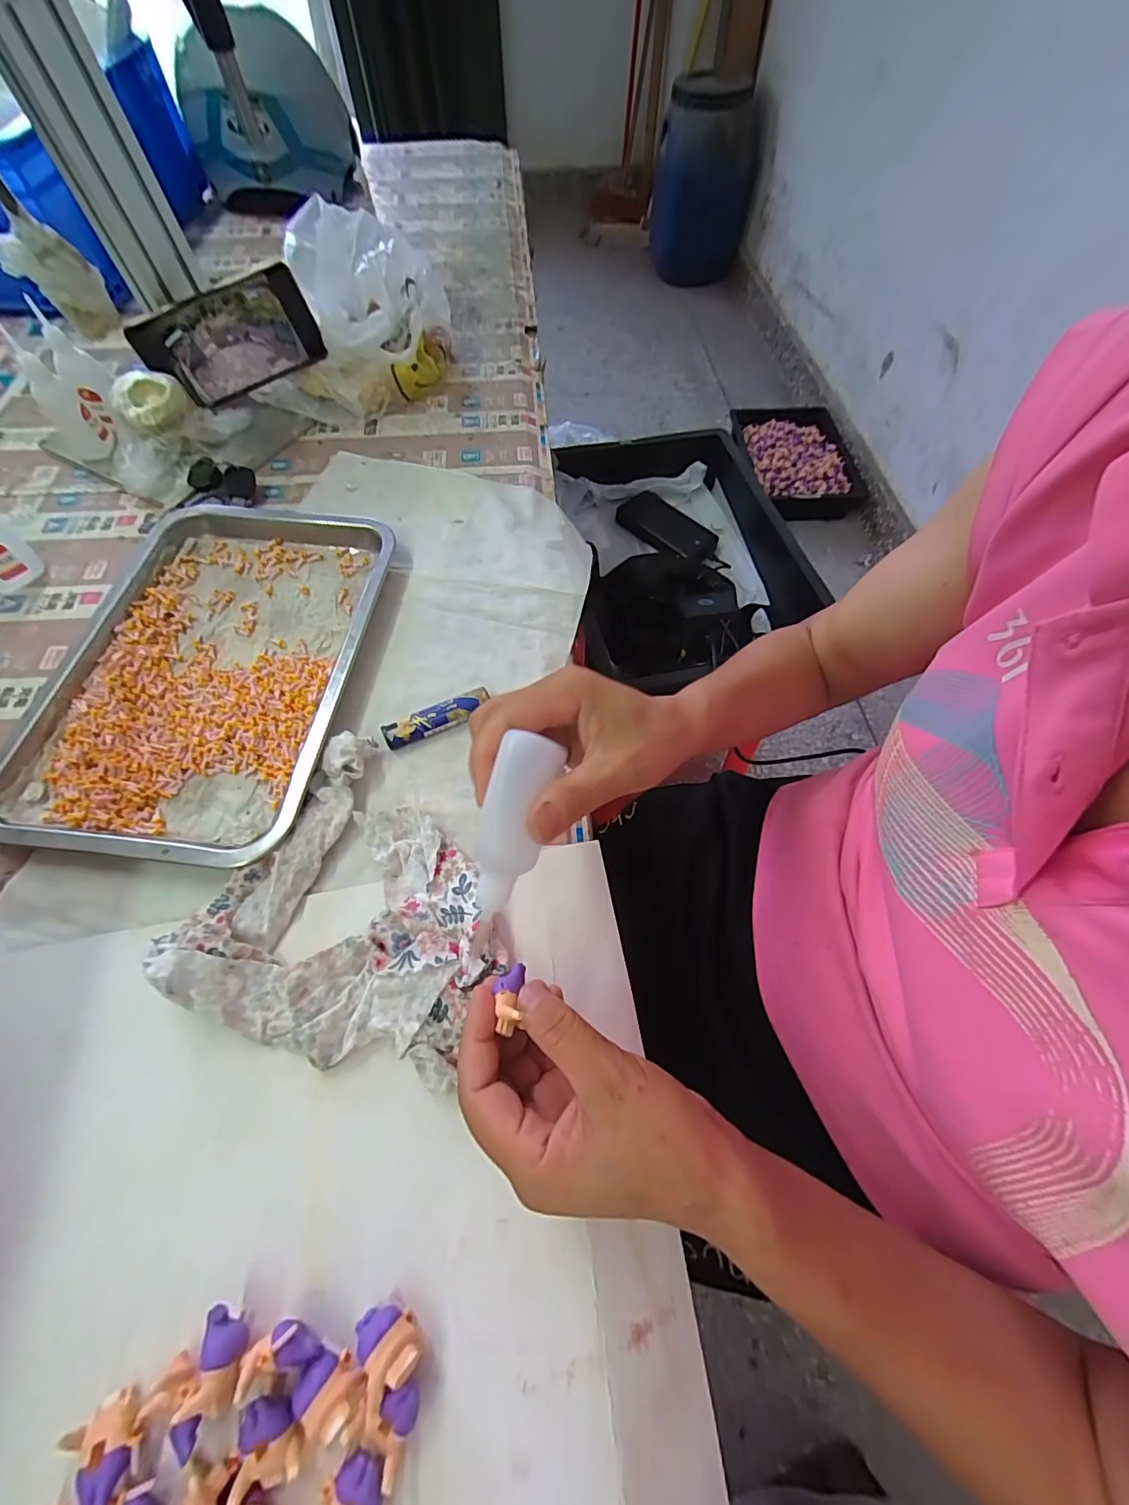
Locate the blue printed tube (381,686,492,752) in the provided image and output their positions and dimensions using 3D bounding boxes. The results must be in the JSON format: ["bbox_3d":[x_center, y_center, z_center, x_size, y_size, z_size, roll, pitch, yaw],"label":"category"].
[{"bbox_3d":[-0.092,-0.025,0.371,0.078,0.012,0.020,-22,64,-13],"label":"blue printed tube"}]

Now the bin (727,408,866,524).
[{"bbox_3d":[0.700,-0.899,1.545,0.295,0.081,0.471,-6,61,-7],"label":"bin"}]

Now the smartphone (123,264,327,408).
[{"bbox_3d":[-0.335,-0.415,0.509,0.163,0.079,0.013,-26,38,-5],"label":"smartphone"}]

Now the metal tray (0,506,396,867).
[{"bbox_3d":[-0.279,-0.075,0.387,0.233,0.016,0.309,6,62,2],"label":"metal tray"}]

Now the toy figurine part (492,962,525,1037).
[{"bbox_3d":[-0.027,0.119,0.248,0.013,0.012,0.032,5,41,1],"label":"toy figurine part"}]

